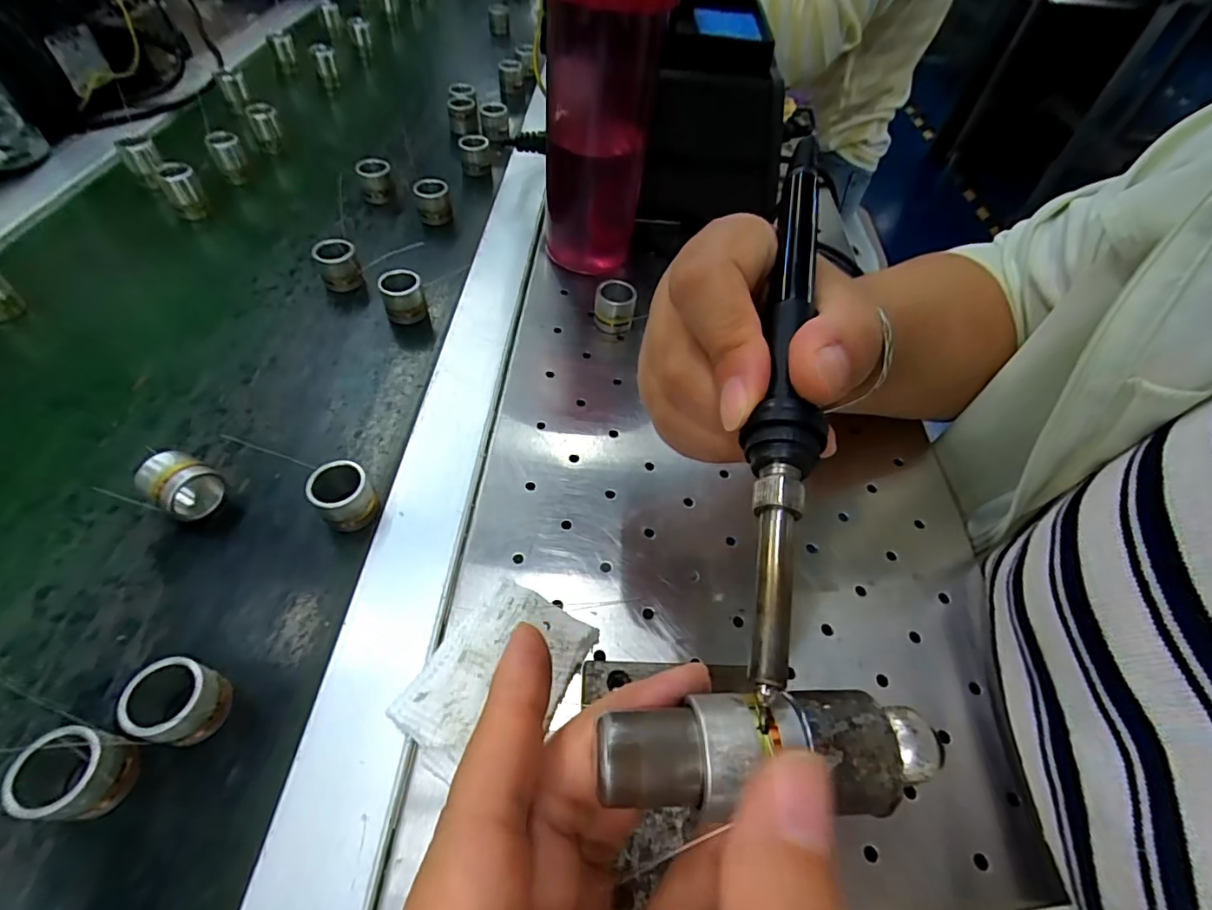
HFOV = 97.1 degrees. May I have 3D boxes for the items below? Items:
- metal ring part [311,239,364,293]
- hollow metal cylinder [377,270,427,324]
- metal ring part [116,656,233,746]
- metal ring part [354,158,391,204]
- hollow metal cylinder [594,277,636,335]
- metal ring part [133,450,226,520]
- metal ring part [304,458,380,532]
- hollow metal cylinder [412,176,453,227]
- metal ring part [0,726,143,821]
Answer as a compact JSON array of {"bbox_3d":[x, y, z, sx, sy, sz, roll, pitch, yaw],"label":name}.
[{"bbox_3d":[-0.174,-0.122,0.348,0.025,0.028,0.023,-19,59,-21],"label":"metal ring part"},{"bbox_3d":[-0.125,-0.096,0.330,0.024,0.029,0.020,-8,55,-15],"label":"hollow metal cylinder"},{"bbox_3d":[-0.149,0.088,0.189,0.025,0.028,0.024,4,53,-6],"label":"metal ring part"},{"bbox_3d":[-0.181,-0.216,0.422,0.025,0.026,0.022,-11,56,-16],"label":"metal ring part"},{"bbox_3d":[0.005,-0.092,0.332,0.024,0.025,0.023,5,53,-5],"label":"hollow metal cylinder"},{"bbox_3d":[-0.189,0.015,0.240,0.030,0.024,0.022,27,54,11],"label":"metal ring part"},{"bbox_3d":[-0.117,0.019,0.241,0.024,0.026,0.023,4,53,-6],"label":"metal ring part"},{"bbox_3d":[-0.130,-0.192,0.405,0.024,0.025,0.021,-4,54,-12],"label":"hollow metal cylinder"},{"bbox_3d":[-0.172,0.104,0.175,0.025,0.024,0.024,10,53,-1],"label":"metal ring part"}]

